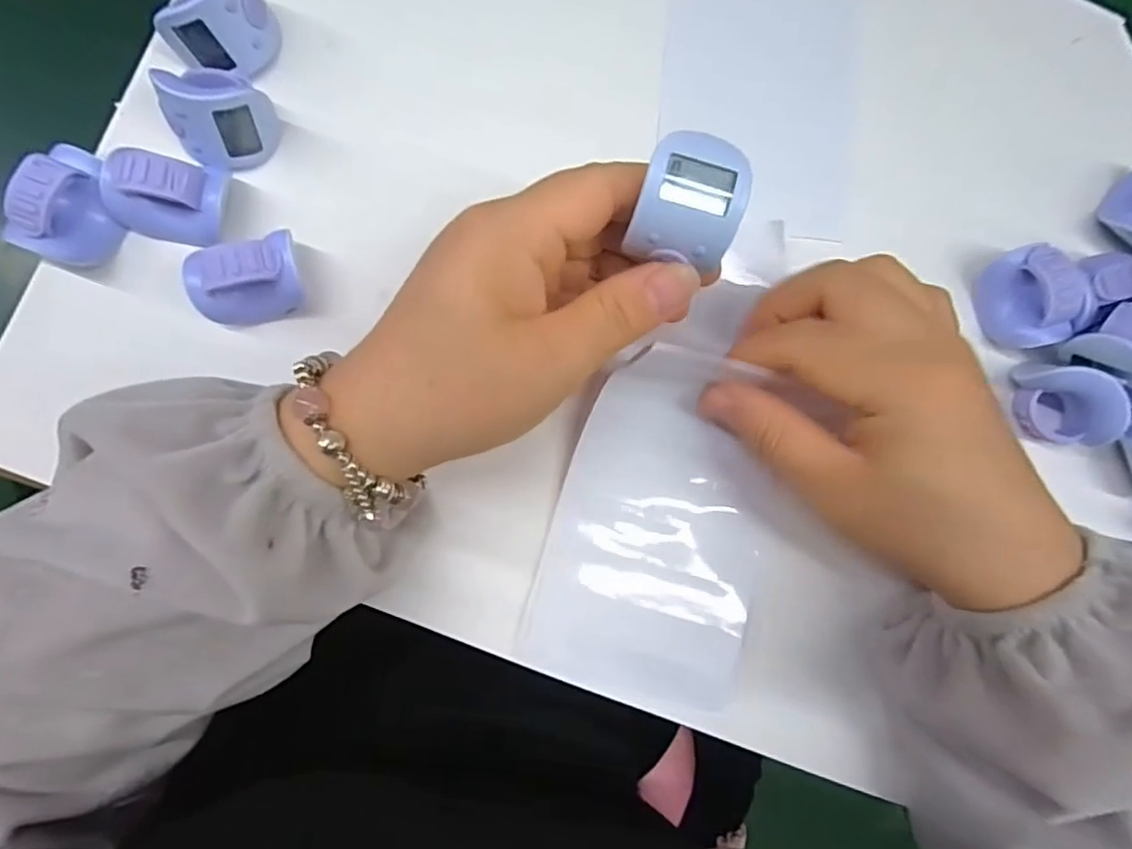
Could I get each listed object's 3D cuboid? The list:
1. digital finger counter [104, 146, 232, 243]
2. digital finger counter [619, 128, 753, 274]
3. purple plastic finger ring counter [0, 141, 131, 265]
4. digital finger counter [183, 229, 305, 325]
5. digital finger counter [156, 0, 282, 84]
[{"bbox_3d":[-0.148,-0.083,0.229,0.039,0.029,0.028,6,84,-4],"label":"digital finger counter"},{"bbox_3d":[0.037,-0.068,0.185,0.029,0.016,0.035,13,112,-5],"label":"digital finger counter"},{"bbox_3d":[-0.181,-0.080,0.227,0.019,0.034,0.041,19,83,-3],"label":"purple plastic finger ring counter"},{"bbox_3d":[-0.117,-0.052,0.230,0.040,0.033,0.023,-28,88,-7],"label":"digital finger counter"},{"bbox_3d":[-0.128,-0.149,0.232,0.038,0.029,0.019,-41,89,-7],"label":"digital finger counter"}]

